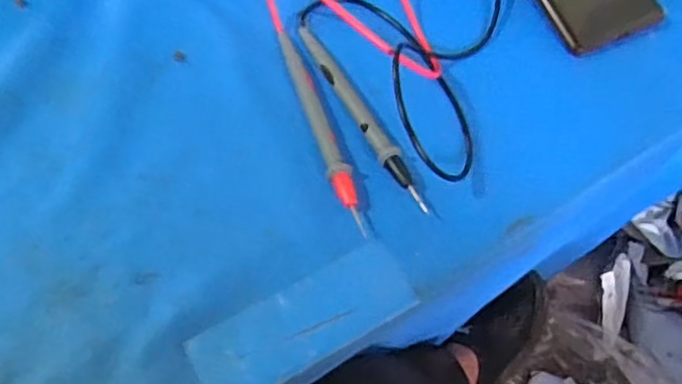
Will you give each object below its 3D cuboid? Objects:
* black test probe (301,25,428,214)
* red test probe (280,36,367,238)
[{"bbox_3d":[0.009,-0.049,0.391,0.011,0.010,0.144,-25,65,-15],"label":"black test probe"},{"bbox_3d":[-0.012,-0.039,0.387,0.013,0.011,0.141,-14,62,-10],"label":"red test probe"}]

